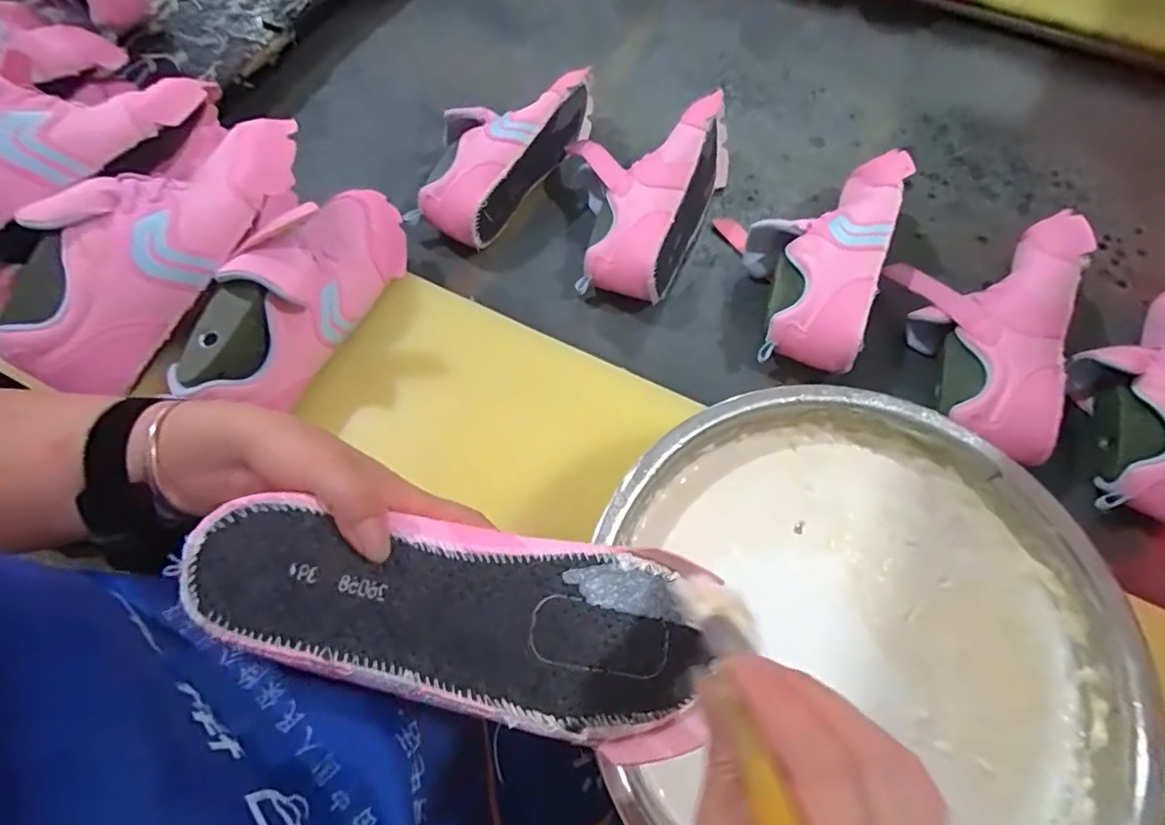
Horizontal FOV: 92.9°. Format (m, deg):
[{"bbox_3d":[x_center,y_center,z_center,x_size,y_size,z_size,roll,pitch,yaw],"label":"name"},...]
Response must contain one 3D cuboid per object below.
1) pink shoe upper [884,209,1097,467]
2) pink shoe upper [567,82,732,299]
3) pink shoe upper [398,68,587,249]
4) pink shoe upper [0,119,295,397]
[{"bbox_3d":[0.388,-0.094,0.554,0.143,0.089,0.275,21,68,9],"label":"pink shoe upper"},{"bbox_3d":[0.072,-0.237,0.608,0.181,0.085,0.240,6,66,2],"label":"pink shoe upper"},{"bbox_3d":[-0.093,-0.303,0.633,0.106,0.085,0.250,30,70,12],"label":"pink shoe upper"},{"bbox_3d":[-0.326,-0.138,0.428,0.108,0.063,0.264,33,70,13],"label":"pink shoe upper"}]

